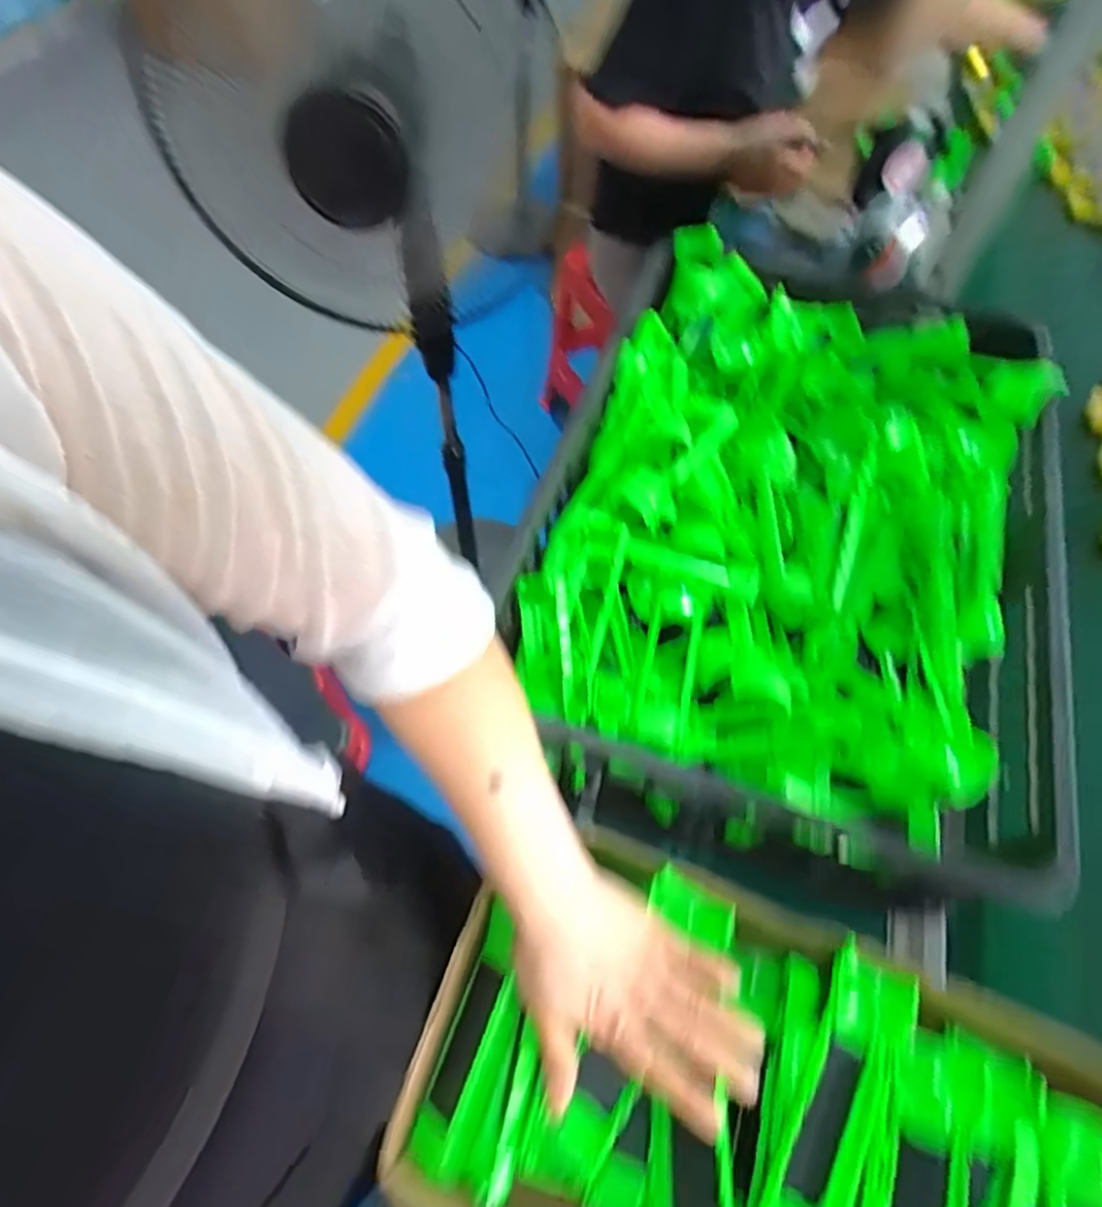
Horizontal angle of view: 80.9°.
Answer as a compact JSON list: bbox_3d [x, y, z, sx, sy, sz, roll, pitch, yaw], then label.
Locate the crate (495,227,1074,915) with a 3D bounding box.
[{"bbox_3d":[0.209,-0.067,0.579,0.387,0.157,0.550,17,60,9],"label":"crate"}]

